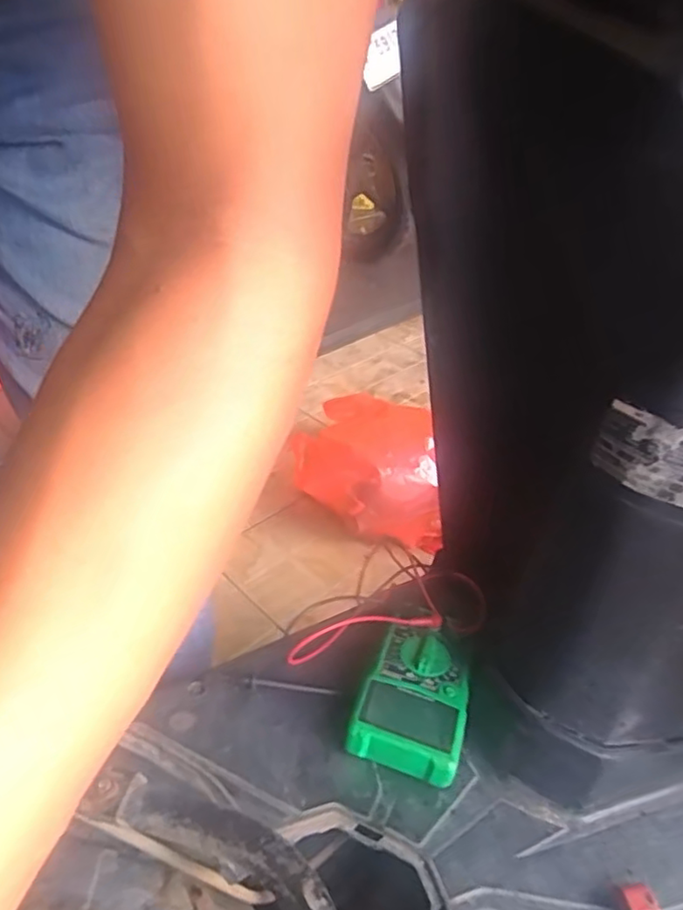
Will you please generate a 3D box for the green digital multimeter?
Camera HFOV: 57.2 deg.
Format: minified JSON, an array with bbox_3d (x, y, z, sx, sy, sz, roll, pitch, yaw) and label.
[{"bbox_3d":[0.055,0.177,0.468,0.075,0.026,0.115,10,35,15],"label":"green digital multimeter"}]

